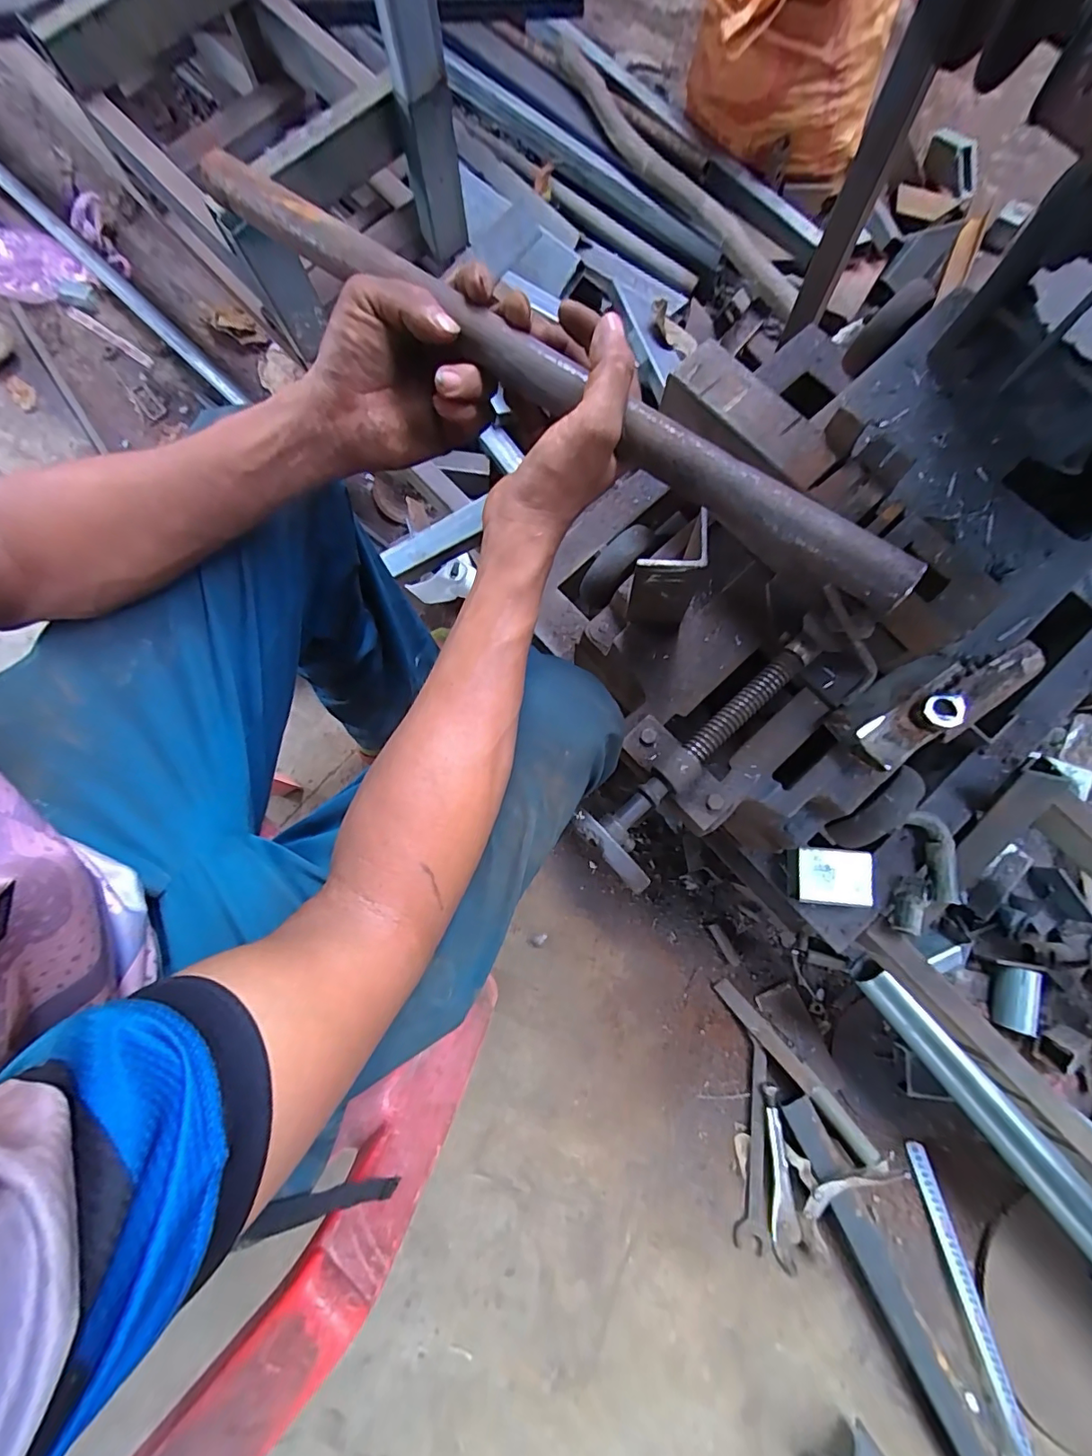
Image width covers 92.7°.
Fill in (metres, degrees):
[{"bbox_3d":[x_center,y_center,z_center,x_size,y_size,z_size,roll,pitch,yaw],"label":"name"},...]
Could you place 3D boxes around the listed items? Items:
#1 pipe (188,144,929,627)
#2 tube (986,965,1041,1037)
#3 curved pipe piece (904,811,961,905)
[{"bbox_3d":[-0.018,-0.211,0.298,0.487,0.027,0.023,37,82,10],"label":"pipe"},{"bbox_3d":[0.656,0.378,0.731,0.057,0.042,0.086,15,80,4],"label":"tube"},{"bbox_3d":[0.440,0.146,0.589,0.035,0.026,0.100,-12,79,-1],"label":"curved pipe piece"}]

